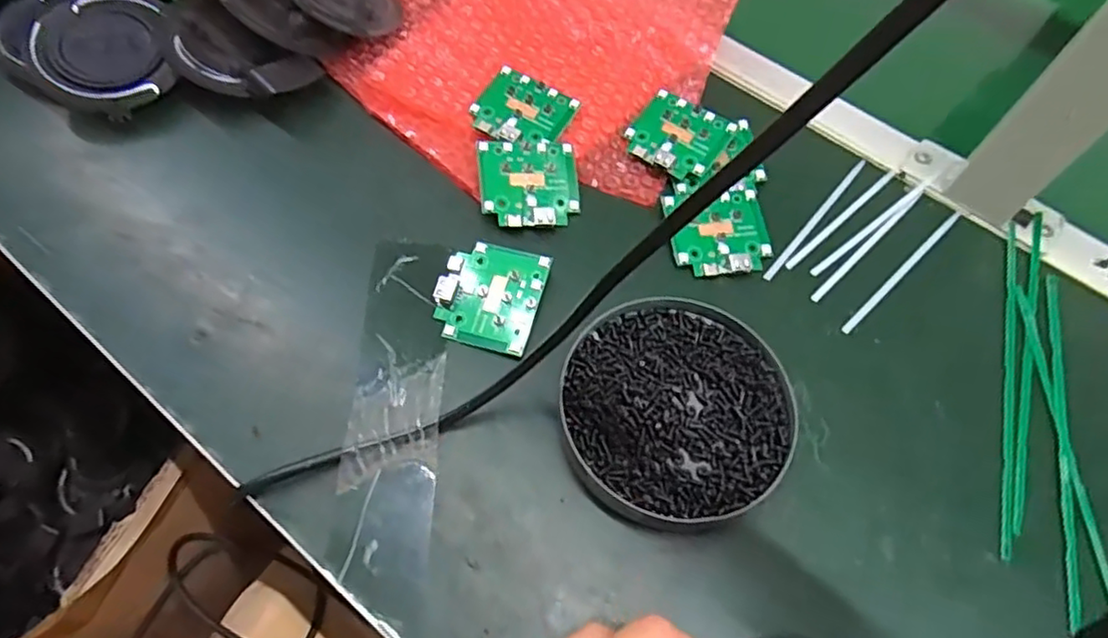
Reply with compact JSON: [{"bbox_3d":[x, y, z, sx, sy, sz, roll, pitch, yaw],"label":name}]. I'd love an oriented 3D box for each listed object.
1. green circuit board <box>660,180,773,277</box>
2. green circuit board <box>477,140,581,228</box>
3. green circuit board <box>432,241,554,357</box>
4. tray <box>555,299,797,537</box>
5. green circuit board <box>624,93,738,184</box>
[{"bbox_3d":[0.097,-0.053,0.384,0.061,0.010,0.060,-4,61,-7],"label":"green circuit board"},{"bbox_3d":[-0.014,-0.080,0.384,0.058,0.005,0.054,-2,76,-16],"label":"green circuit board"},{"bbox_3d":[-0.035,-0.014,0.351,0.054,0.012,0.057,16,60,4],"label":"green circuit board"},{"bbox_3d":[0.060,0.043,0.323,0.110,0.021,0.116,6,60,-1],"label":"tray"},{"bbox_3d":[0.077,-0.116,0.408,0.055,0.010,0.053,35,64,14],"label":"green circuit board"}]

